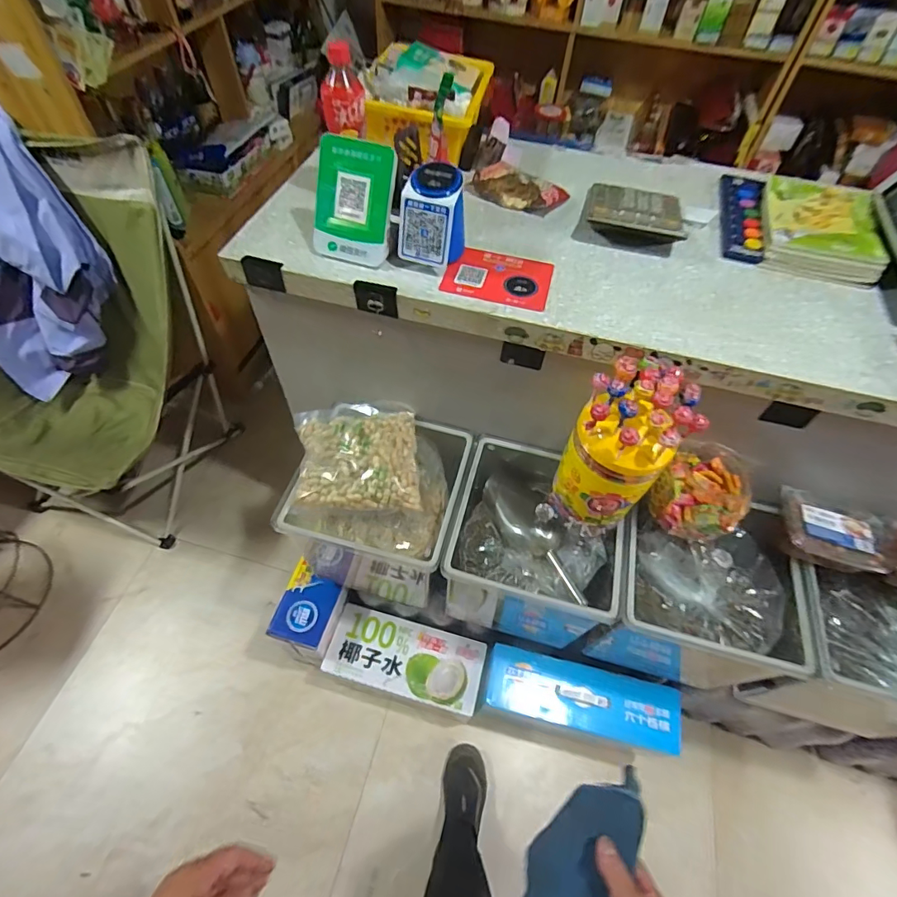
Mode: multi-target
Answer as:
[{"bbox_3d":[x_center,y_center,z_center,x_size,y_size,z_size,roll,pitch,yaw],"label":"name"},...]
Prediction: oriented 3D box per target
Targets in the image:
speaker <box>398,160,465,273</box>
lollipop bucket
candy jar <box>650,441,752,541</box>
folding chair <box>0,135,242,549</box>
[{"bbox_3d":[-0.020,-0.342,0.703,0.088,0.112,0.103,17,56,9],"label":"speaker"},{"bbox_3d":[0.251,0.005,0.710,0.128,0.289,0.127,2,56,-2],"label":"lollipop bucket"},{"bbox_3d":[0.420,0.074,0.791,0.132,0.119,0.150,37,61,20],"label":"candy jar"},{"bbox_3d":[-0.988,-0.220,1.237,0.603,0.856,0.560,10,56,4],"label":"folding chair"}]

